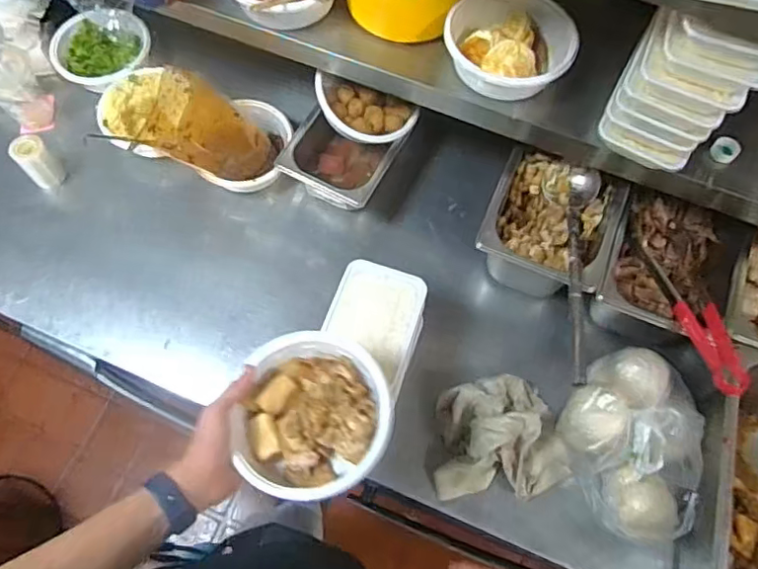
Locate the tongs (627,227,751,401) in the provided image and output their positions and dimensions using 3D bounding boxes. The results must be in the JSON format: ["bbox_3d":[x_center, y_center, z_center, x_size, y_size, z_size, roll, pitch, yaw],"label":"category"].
[{"bbox_3d":[0.416,0.033,0.777,0.054,0.051,0.266,-10,50,-6],"label":"tongs"}]

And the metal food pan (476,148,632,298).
[{"bbox_3d":[0.251,-0.077,0.880,0.176,0.144,0.199,21,67,8],"label":"metal food pan"}]

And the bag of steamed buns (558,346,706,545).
[{"bbox_3d":[0.347,0.209,0.772,0.183,0.098,0.244,13,66,4],"label":"bag of steamed buns"}]

